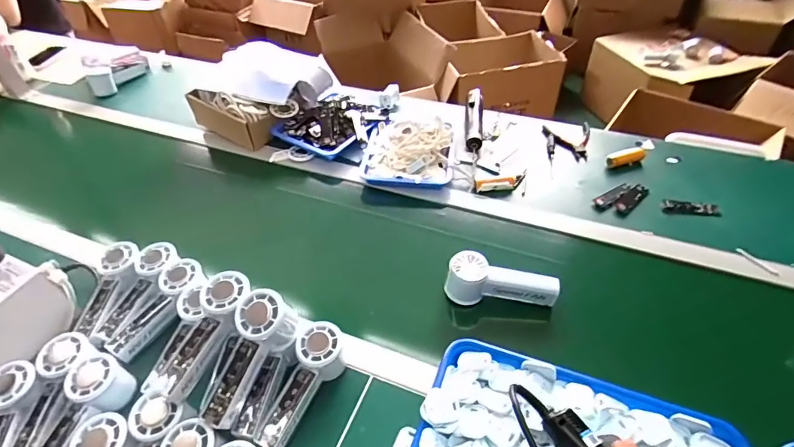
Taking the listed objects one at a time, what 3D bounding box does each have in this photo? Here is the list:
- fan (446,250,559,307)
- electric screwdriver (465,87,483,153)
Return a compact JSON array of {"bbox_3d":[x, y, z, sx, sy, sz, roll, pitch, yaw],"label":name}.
[{"bbox_3d":[0.150,0.082,0.642,0.151,0.058,0.048,4,44,7],"label":"fan"},{"bbox_3d":[0.163,-0.220,0.940,0.034,0.043,0.192,3,44,6],"label":"electric screwdriver"}]

